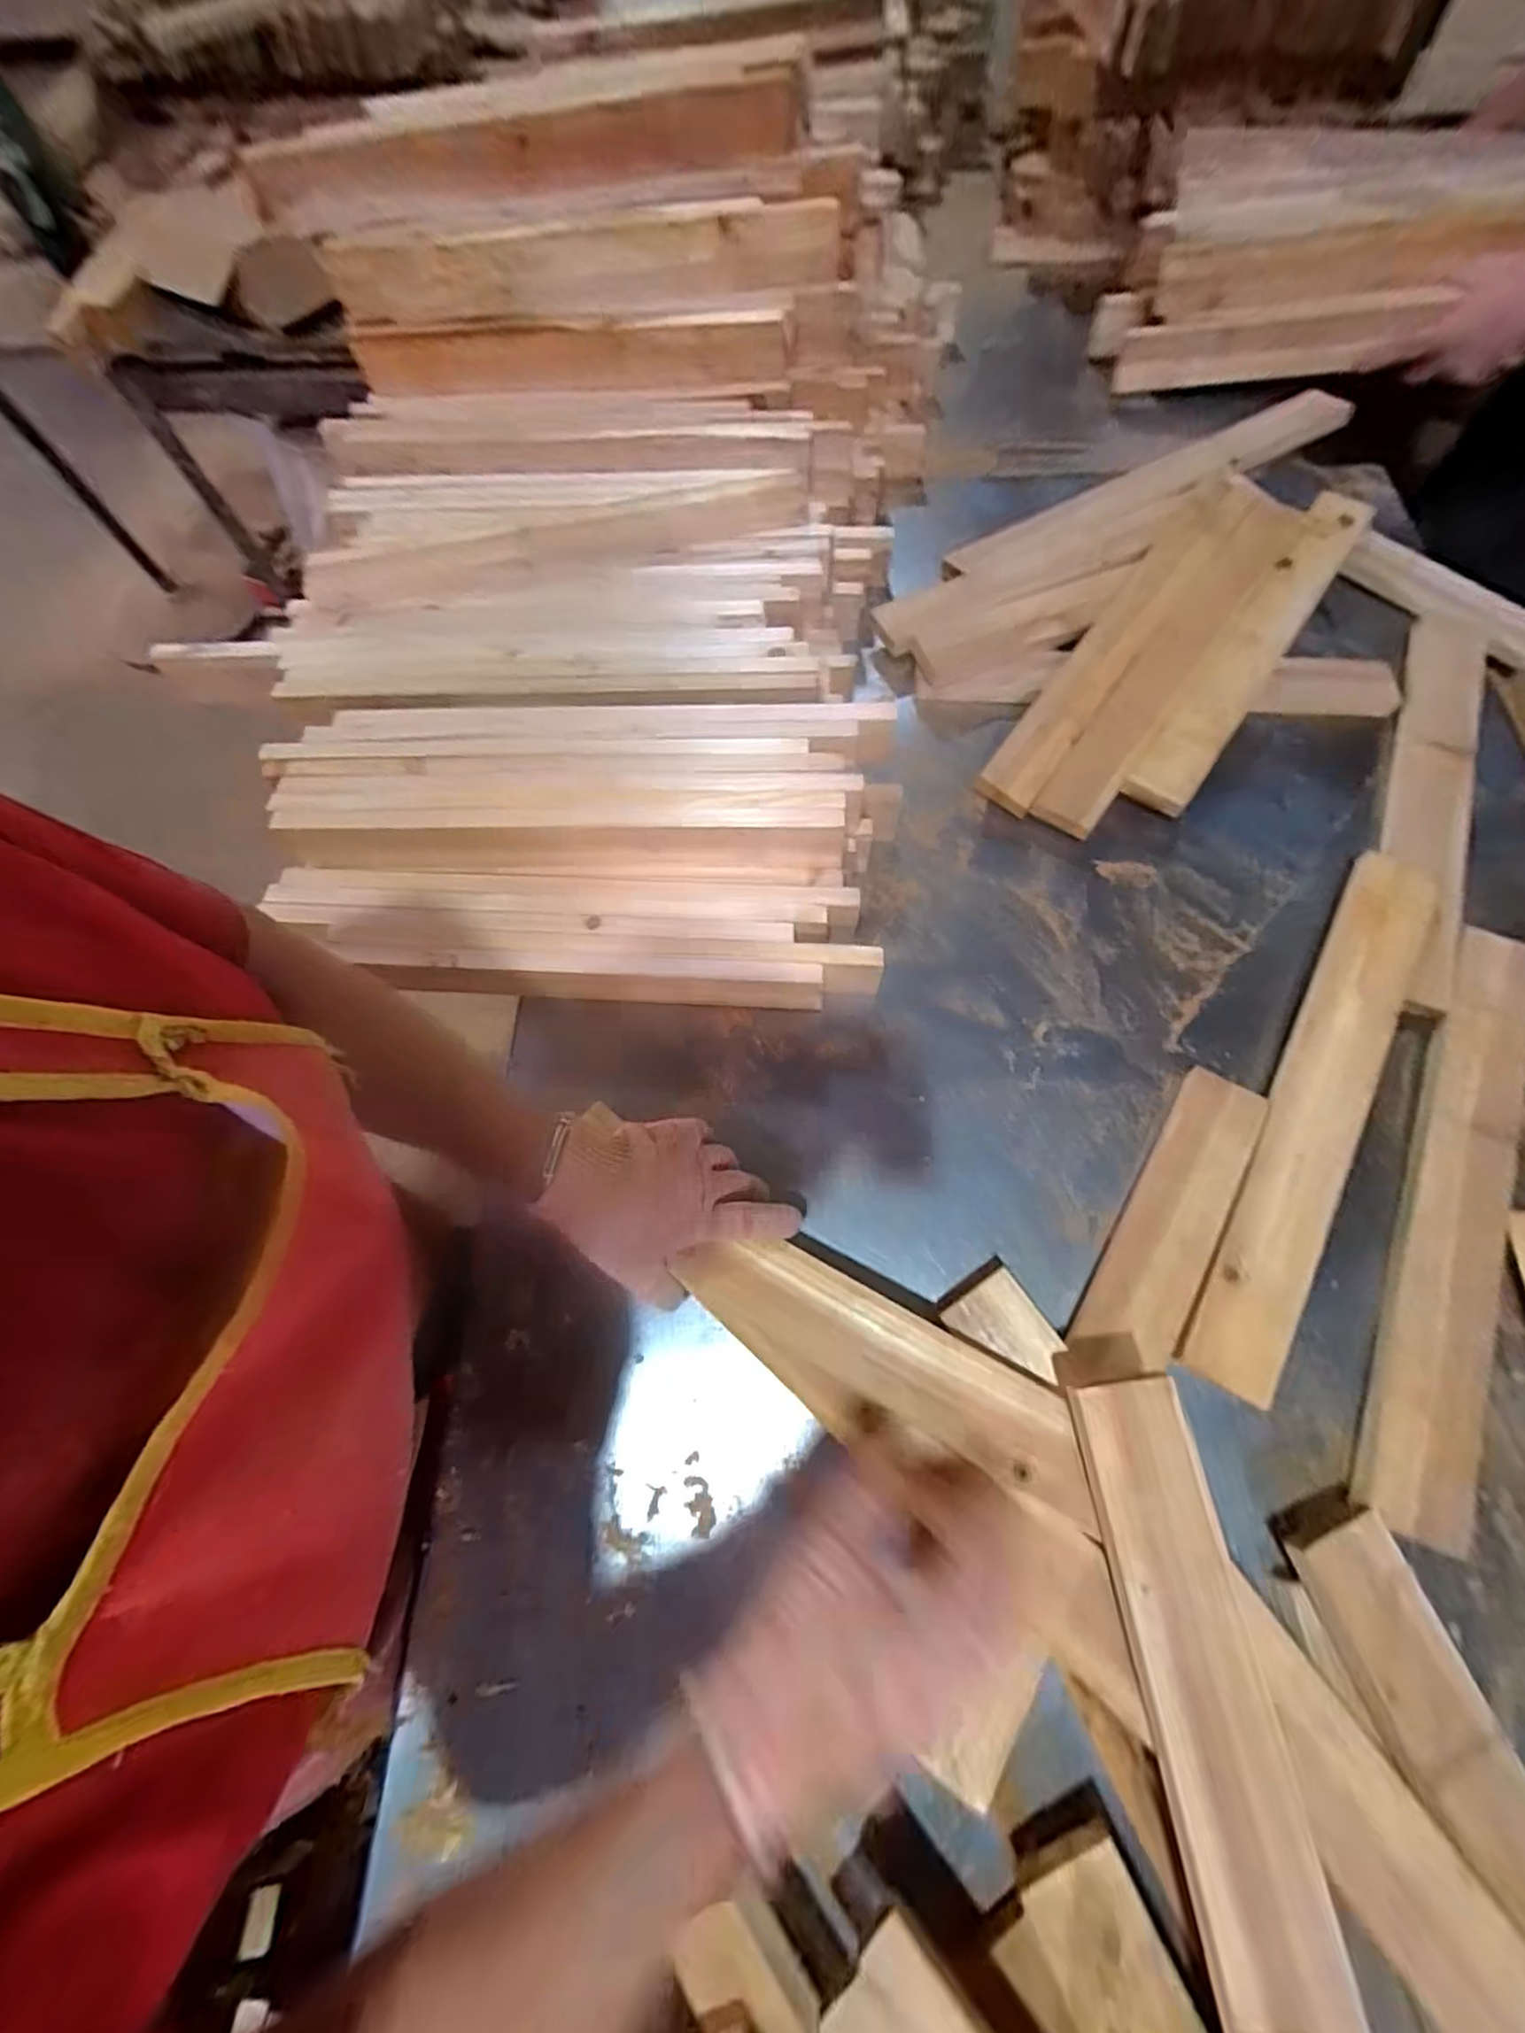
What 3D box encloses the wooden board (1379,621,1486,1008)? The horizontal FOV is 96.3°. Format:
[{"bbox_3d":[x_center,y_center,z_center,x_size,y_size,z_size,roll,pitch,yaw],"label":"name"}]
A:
[{"bbox_3d":[0.645,-0.213,0.657,0.072,0.021,0.474,22,72,10],"label":"wooden board"}]

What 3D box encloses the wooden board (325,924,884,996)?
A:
[{"bbox_3d":[-0.136,-0.052,0.610,0.476,0.059,0.022,3,70,4],"label":"wooden board"}]

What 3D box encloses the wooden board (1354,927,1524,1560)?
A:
[{"bbox_3d":[0.537,0.140,0.531,0.062,0.027,0.484,25,73,11],"label":"wooden board"}]

